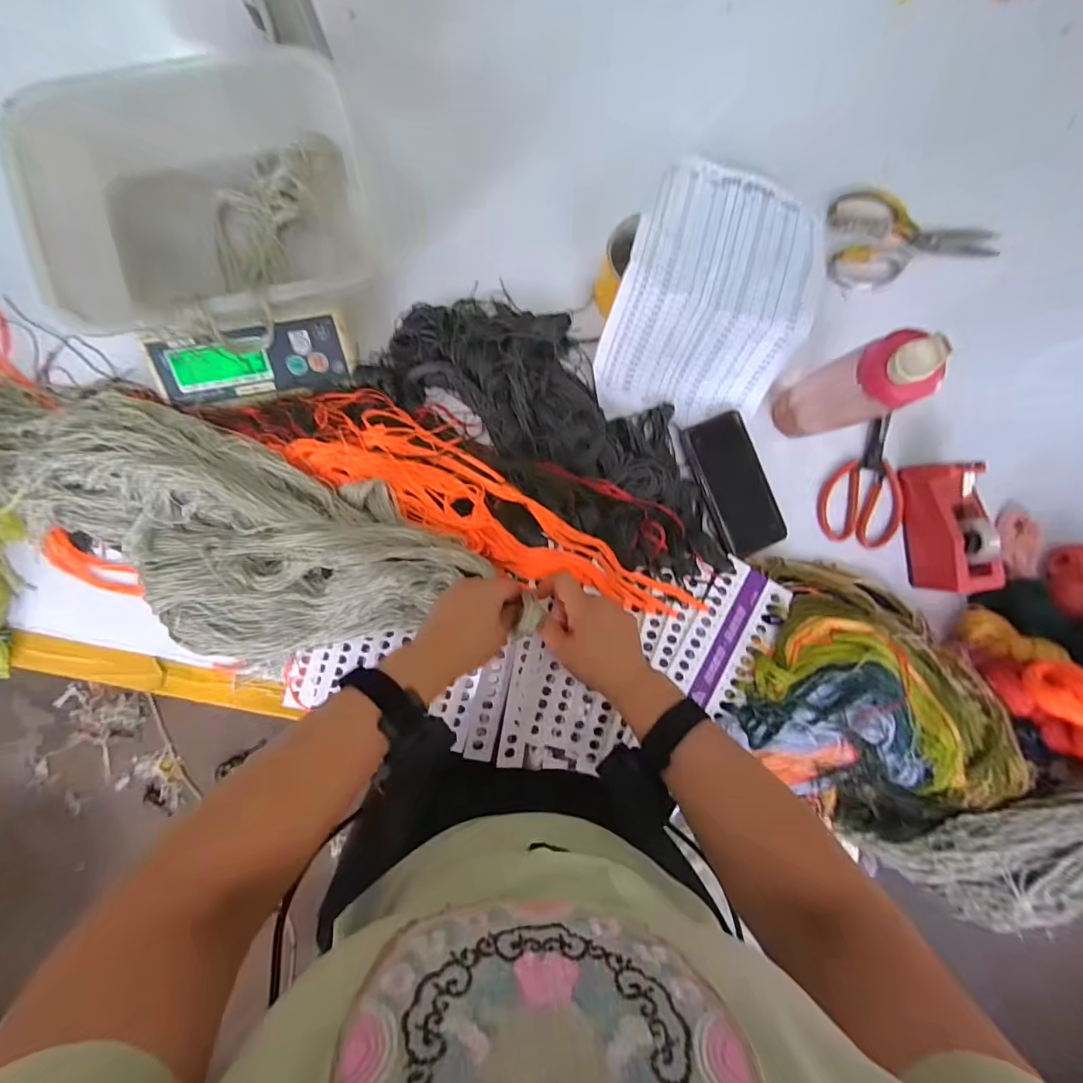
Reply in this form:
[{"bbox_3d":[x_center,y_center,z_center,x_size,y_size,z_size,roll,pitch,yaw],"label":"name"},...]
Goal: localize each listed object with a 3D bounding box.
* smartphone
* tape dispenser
[{"bbox_3d":[0.232,-0.069,0.593,0.076,0.019,0.164,-22,91,-4],"label":"smartphone"},{"bbox_3d":[0.479,-0.018,0.583,0.058,0.069,0.150,-8,90,-4],"label":"tape dispenser"}]

